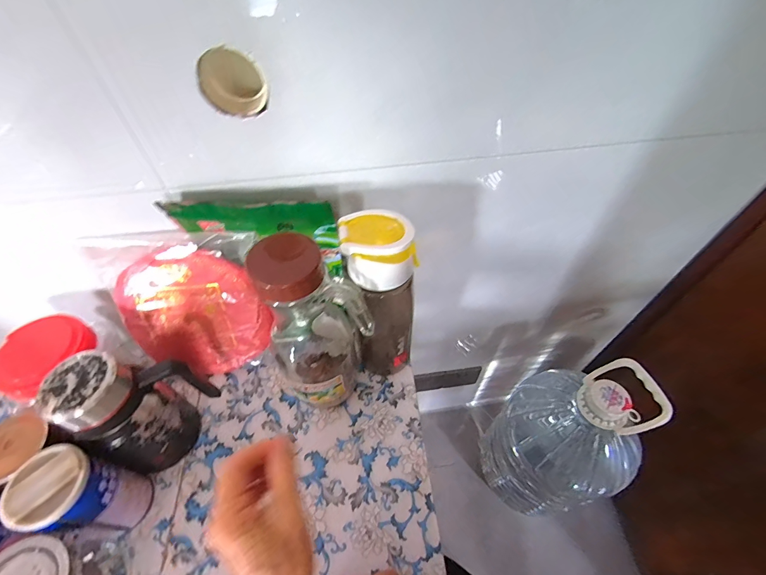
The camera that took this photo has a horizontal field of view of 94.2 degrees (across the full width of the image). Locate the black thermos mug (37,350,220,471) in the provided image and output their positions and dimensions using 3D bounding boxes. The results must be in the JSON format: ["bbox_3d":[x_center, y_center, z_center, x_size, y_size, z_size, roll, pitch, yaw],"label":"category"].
[{"bbox_3d":[-0.265,0.131,0.397,0.075,0.168,0.113,29,59,21],"label":"black thermos mug"}]

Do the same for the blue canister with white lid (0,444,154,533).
[{"bbox_3d":[-0.298,0.210,0.362,0.065,0.123,0.061,-1,53,1],"label":"blue canister with white lid"}]

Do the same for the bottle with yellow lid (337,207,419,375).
[{"bbox_3d":[0.001,0.024,0.420,0.070,0.246,0.066,-14,54,-9],"label":"bottle with yellow lid"}]

